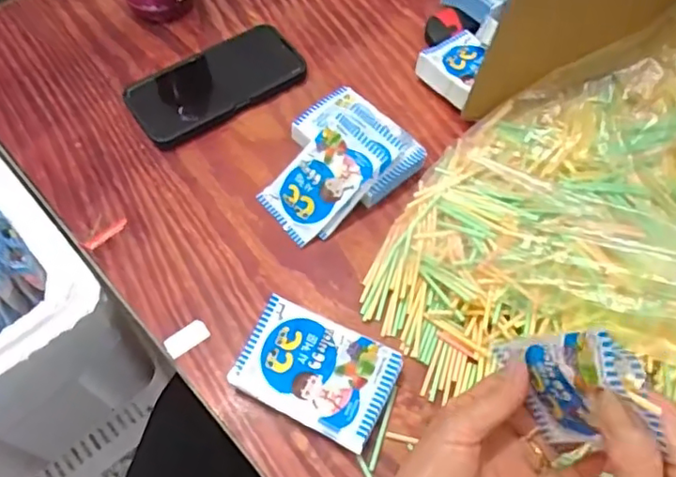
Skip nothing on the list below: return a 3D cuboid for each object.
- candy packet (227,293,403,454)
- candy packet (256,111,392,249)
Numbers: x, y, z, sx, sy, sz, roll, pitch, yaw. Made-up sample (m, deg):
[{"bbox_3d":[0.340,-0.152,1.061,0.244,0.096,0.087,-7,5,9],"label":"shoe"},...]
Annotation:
[{"bbox_3d":[-0.016,0.097,0.437,0.108,0.030,0.073,25,63,12],"label":"candy packet"},{"bbox_3d":[-0.014,-0.051,0.509,0.104,0.010,0.066,-47,68,7],"label":"candy packet"}]

